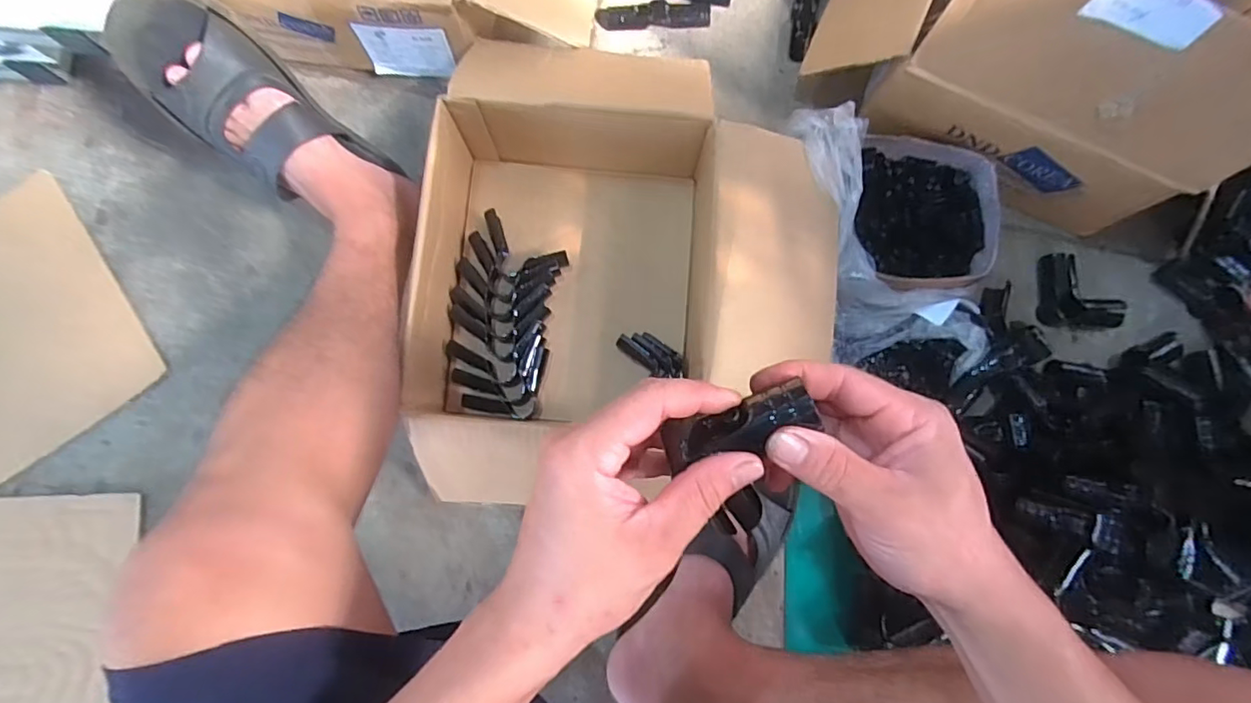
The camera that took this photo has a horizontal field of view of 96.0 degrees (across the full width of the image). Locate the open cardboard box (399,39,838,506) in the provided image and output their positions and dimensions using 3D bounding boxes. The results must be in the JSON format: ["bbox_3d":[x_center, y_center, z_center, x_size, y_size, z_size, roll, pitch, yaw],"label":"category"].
[{"bbox_3d":[0.003,-0.099,0.605,0.397,0.152,0.455,4,82,0],"label":"open cardboard box"}]

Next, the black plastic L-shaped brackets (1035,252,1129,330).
[{"bbox_3d":[0.531,-0.068,0.661,0.087,0.031,0.084,11,82,1],"label":"black plastic L-shaped brackets"}]

